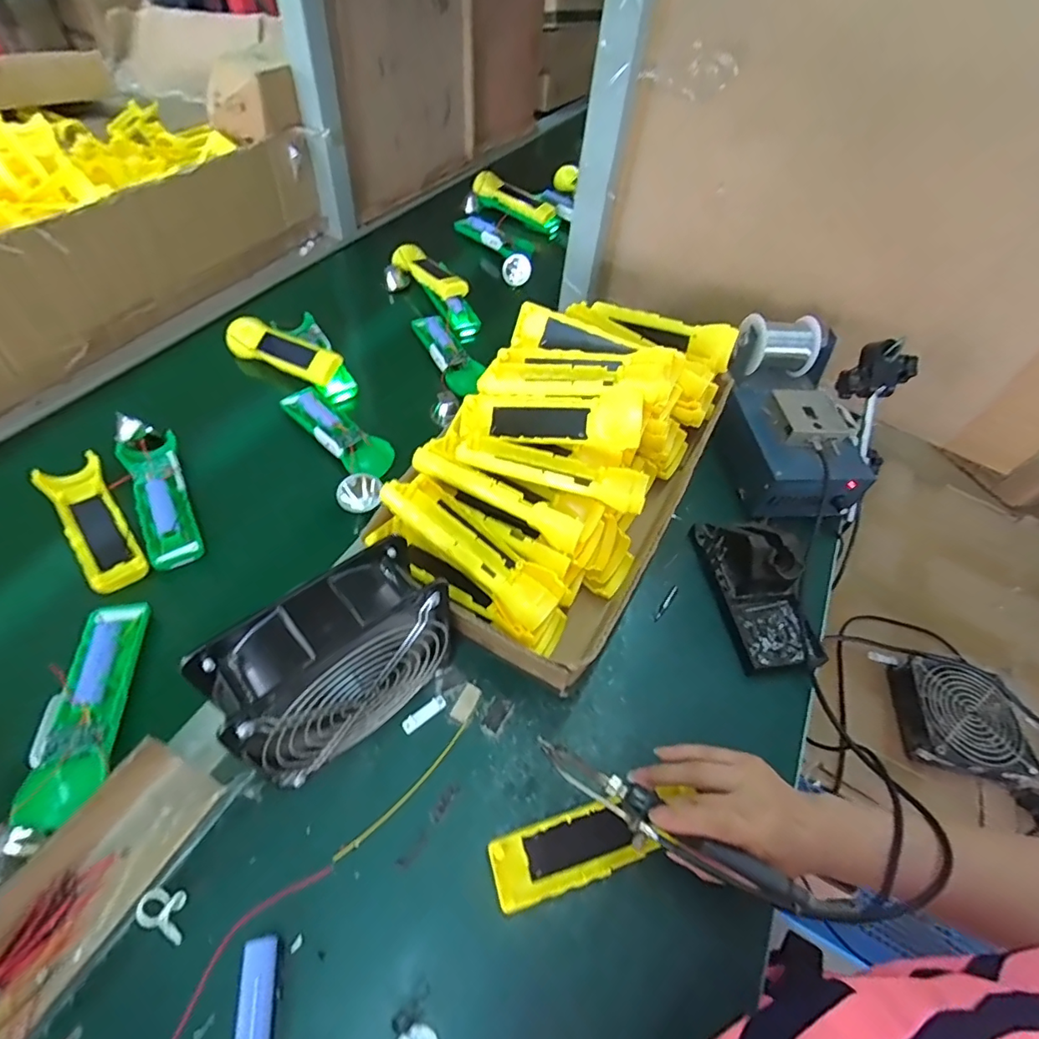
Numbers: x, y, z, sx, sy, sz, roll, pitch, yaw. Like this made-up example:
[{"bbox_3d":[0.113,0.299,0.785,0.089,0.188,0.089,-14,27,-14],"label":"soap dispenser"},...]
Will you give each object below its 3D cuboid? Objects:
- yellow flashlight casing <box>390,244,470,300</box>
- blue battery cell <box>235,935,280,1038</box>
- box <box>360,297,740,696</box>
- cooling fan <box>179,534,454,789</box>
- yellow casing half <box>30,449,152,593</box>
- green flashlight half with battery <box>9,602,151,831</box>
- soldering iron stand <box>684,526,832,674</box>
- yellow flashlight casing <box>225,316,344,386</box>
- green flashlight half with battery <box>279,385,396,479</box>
[{"bbox_3d":[-0.135,-0.370,0.782,0.045,0.031,0.160,-27,60,-24],"label":"yellow flashlight casing"},{"bbox_3d":[-0.153,0.285,0.305,0.018,0.018,0.065,-4,53,-9],"label":"blue battery cell"},{"bbox_3d":[0.051,-0.062,0.504,0.212,0.162,0.393,26,54,14],"label":"box"},{"bbox_3d":[-0.121,0.101,0.367,0.152,0.150,0.066,-35,63,-28],"label":"cooling fan"},{"bbox_3d":[-0.400,0.002,0.496,0.049,0.020,0.157,-32,62,-27],"label":"yellow casing half"},{"bbox_3d":[-0.319,0.137,0.397,0.047,0.025,0.161,-2,53,-8],"label":"green flashlight half with battery"},{"bbox_3d":[0.229,0.056,0.494,0.077,0.069,0.153,-3,53,-8],"label":"soldering iron stand"},{"bbox_3d":[-0.298,-0.207,0.653,0.163,0.039,0.046,26,54,13],"label":"yellow flashlight casing"},{"bbox_3d":[-0.204,-0.102,0.589,0.163,0.018,0.050,40,58,22],"label":"green flashlight half with battery"}]

